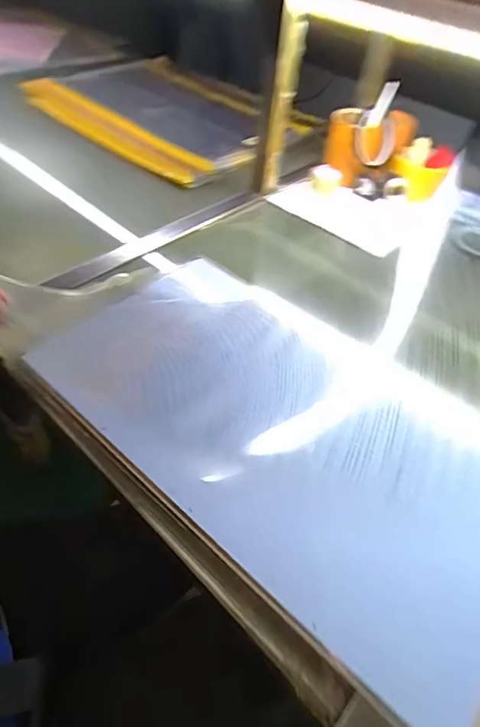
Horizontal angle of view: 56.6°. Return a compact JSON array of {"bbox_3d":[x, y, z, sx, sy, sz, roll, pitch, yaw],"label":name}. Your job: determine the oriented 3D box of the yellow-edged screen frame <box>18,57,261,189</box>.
[{"bbox_3d":[-0.154,-0.540,0.923,0.569,0.050,0.371,38,55,24],"label":"yellow-edged screen frame"}]

